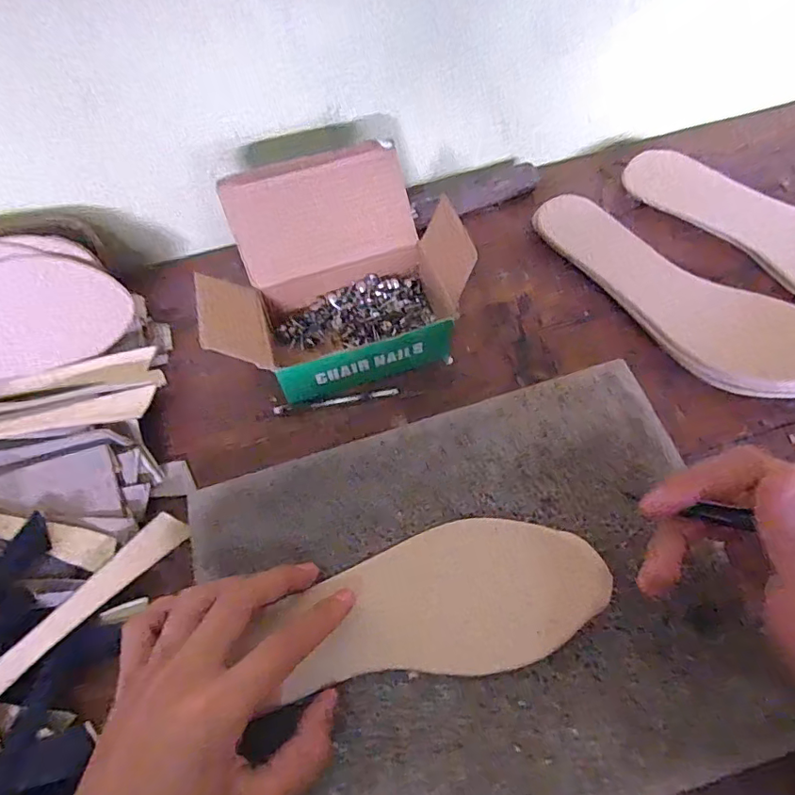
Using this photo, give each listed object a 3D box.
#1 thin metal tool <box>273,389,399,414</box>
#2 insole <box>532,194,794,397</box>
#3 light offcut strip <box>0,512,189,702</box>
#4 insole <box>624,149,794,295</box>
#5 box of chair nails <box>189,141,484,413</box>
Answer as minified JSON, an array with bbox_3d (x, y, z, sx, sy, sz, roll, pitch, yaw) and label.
[{"bbox_3d":[-0.042,0.003,0.361,0.084,0.007,0.005,-7,62,-3],"label":"thin metal tool"},{"bbox_3d":[0.196,-0.076,0.365,0.074,0.037,0.221,-35,66,-16],"label":"insole"},{"bbox_3d":[-0.189,0.130,0.269,0.018,0.018,0.184,32,52,17],"label":"light offcut strip"},{"bbox_3d":[0.287,-0.127,0.392,0.073,0.030,0.230,-36,67,-17],"label":"insole"},{"bbox_3d":[-0.044,-0.081,0.345,0.162,0.084,0.120,-16,62,-7],"label":"box of chair nails"}]

